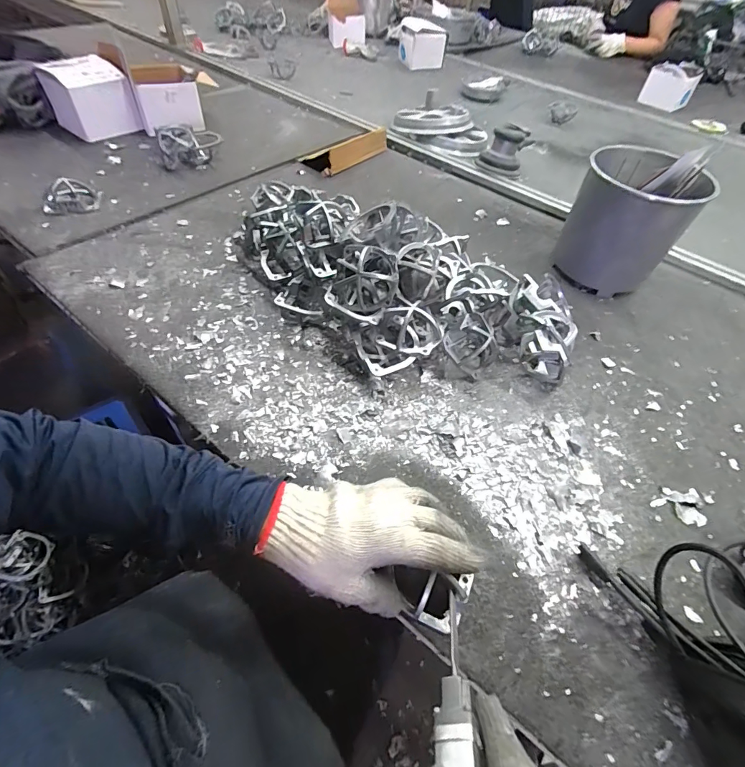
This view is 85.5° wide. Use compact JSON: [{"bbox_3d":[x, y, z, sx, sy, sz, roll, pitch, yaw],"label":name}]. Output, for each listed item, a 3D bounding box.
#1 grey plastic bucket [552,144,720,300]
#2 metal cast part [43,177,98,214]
[{"bbox_3d":[0.425,-0.271,0.692,0.170,0.198,0.174,29,54,17],"label":"grey plastic bucket"},{"bbox_3d":[-0.537,-0.332,0.710,0.090,0.037,0.074,-28,59,-26],"label":"metal cast part"}]

